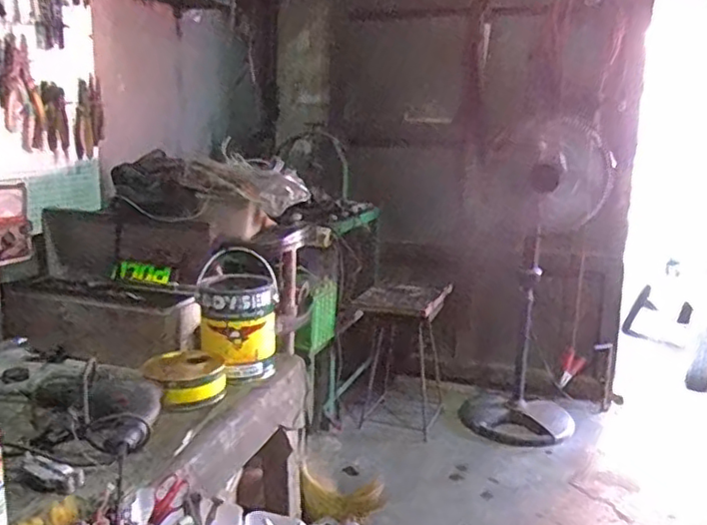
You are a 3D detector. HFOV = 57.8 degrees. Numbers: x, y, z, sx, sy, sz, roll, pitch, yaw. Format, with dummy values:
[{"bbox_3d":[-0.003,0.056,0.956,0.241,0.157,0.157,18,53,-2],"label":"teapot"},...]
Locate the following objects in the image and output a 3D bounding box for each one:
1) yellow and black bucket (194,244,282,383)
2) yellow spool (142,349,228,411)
[{"bbox_3d":[-0.256,0.110,1.413,0.167,0.251,0.188,-1,13,-11],"label":"yellow and black bucket"},{"bbox_3d":[-0.338,0.239,1.319,0.146,0.066,0.145,2,13,0],"label":"yellow spool"}]

